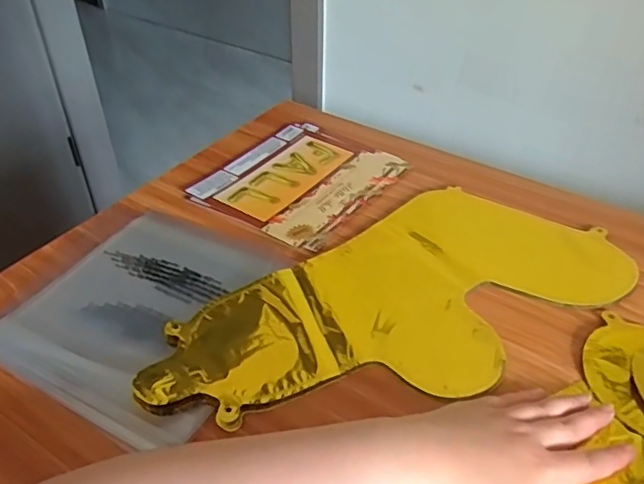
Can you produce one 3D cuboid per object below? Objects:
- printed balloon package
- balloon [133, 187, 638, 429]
[{"bbox_3d":[-0.023,-0.073,0.640,0.171,0.011,0.199,24,47,25],"label":"printed balloon package"},{"bbox_3d":[0.064,0.052,0.490,0.419,0.022,0.194,-24,46,-24],"label":"balloon"}]

